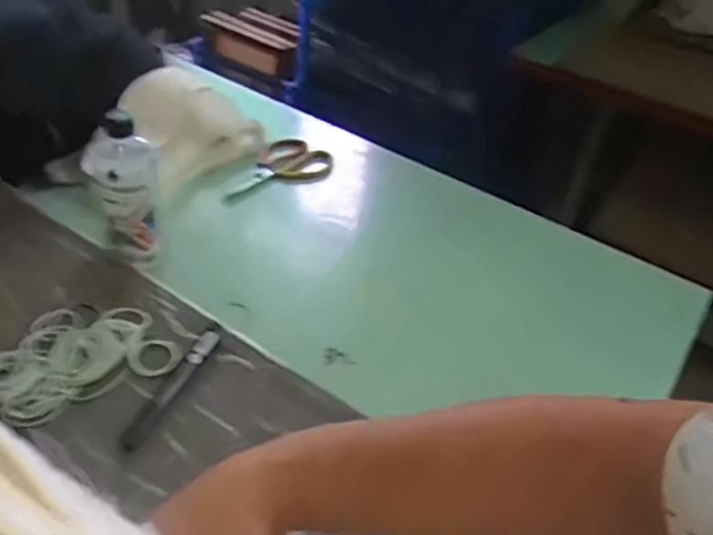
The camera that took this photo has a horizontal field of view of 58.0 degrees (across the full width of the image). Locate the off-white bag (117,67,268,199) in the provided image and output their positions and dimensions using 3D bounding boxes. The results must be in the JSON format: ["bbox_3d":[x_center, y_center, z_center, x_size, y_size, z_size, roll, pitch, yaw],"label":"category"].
[{"bbox_3d":[-0.223,-0.212,0.922,0.104,0.124,0.206,31,43,29],"label":"off-white bag"}]

